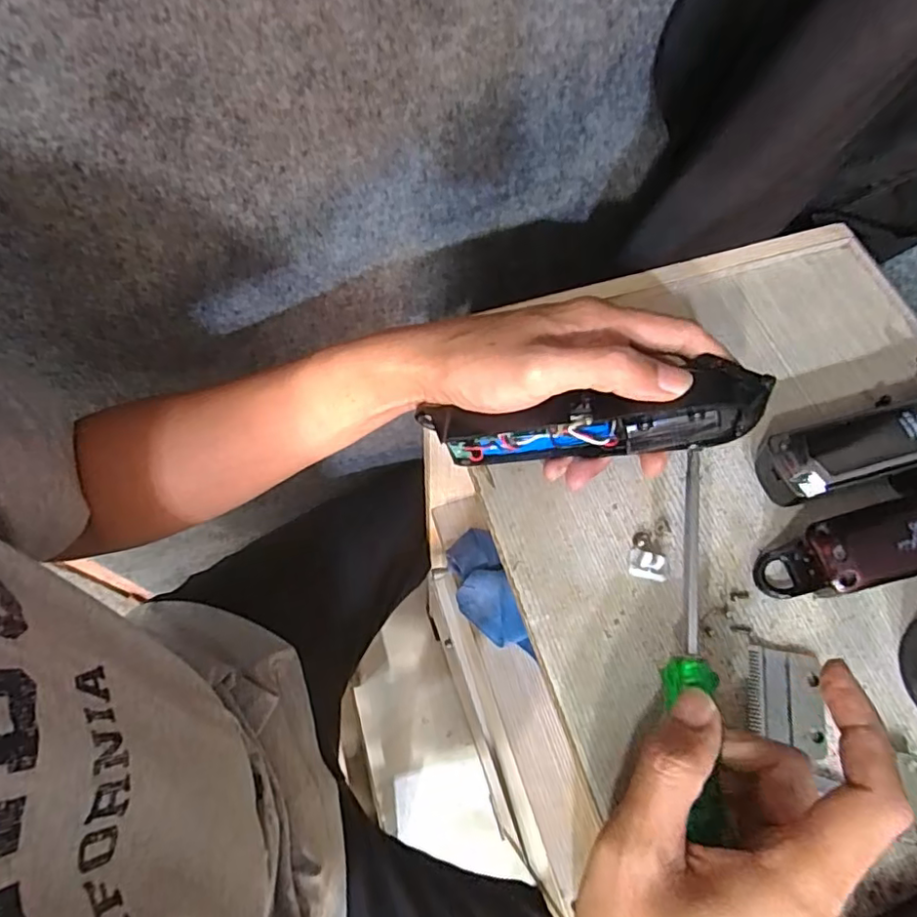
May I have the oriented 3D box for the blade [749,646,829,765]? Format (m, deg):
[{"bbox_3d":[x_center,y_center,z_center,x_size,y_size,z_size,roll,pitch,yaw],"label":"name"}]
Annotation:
[{"bbox_3d":[0.155,0.114,0.281,0.035,0.005,0.044,10,65,1],"label":"blade"}]

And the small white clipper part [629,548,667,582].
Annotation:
[{"bbox_3d":[0.098,0.055,0.306,0.018,0.010,0.014,18,65,5],"label":"small white clipper part"}]

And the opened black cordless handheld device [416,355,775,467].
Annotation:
[{"bbox_3d":[0.065,-0.021,0.300,0.157,0.048,0.030,-7,64,15],"label":"opened black cordless handheld device"}]

